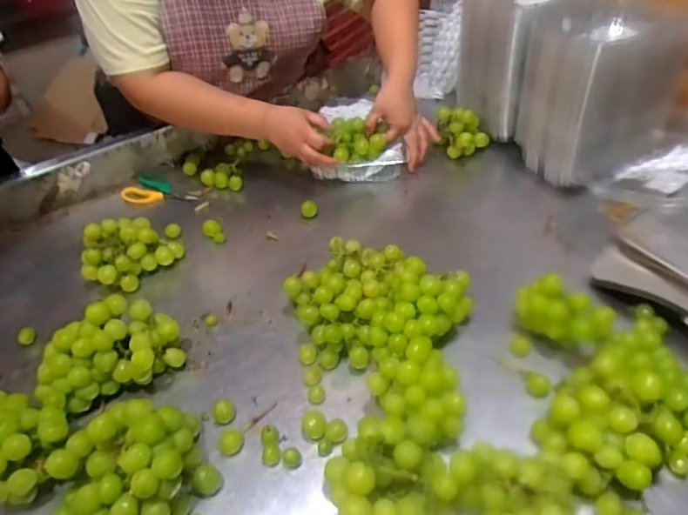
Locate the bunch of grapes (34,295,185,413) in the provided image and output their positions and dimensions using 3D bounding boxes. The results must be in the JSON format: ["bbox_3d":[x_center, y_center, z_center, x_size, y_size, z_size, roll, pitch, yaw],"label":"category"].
[{"bbox_3d":[-0.296,0.127,0.663,0.117,0.082,0.175,26,52,28],"label":"bunch of grapes"}]

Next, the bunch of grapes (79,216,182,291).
[{"bbox_3d":[-0.340,-0.018,0.835,0.155,0.064,0.111,-26,48,-21],"label":"bunch of grapes"}]

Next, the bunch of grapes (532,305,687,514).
[{"bbox_3d":[0.301,0.162,0.543,0.236,0.088,0.138,-31,50,-25],"label":"bunch of grapes"}]

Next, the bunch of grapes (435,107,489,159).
[{"bbox_3d":[0.223,-0.236,0.983,0.097,0.084,0.051,15,47,19],"label":"bunch of grapes"}]

